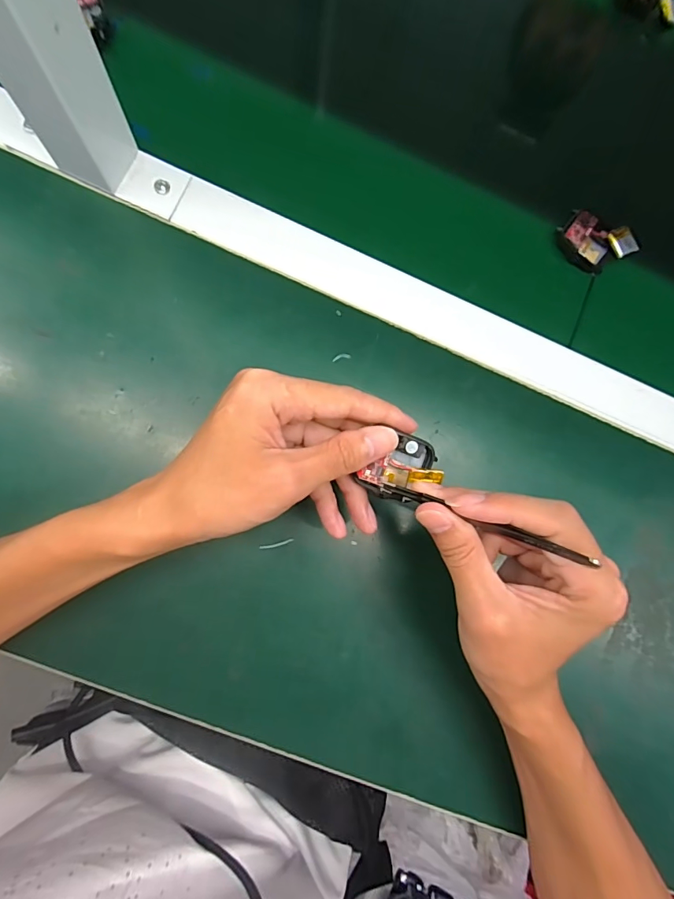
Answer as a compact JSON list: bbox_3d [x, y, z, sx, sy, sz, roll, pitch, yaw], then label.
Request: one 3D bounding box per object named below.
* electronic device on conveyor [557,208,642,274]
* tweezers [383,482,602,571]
[{"bbox_3d":[0.204,-0.163,0.353,0.058,0.019,0.033,25,81,-4],"label":"electronic device on conveyor"},{"bbox_3d":[0.069,0.035,0.221,0.102,0.011,0.005,20,81,25],"label":"tweezers"}]

